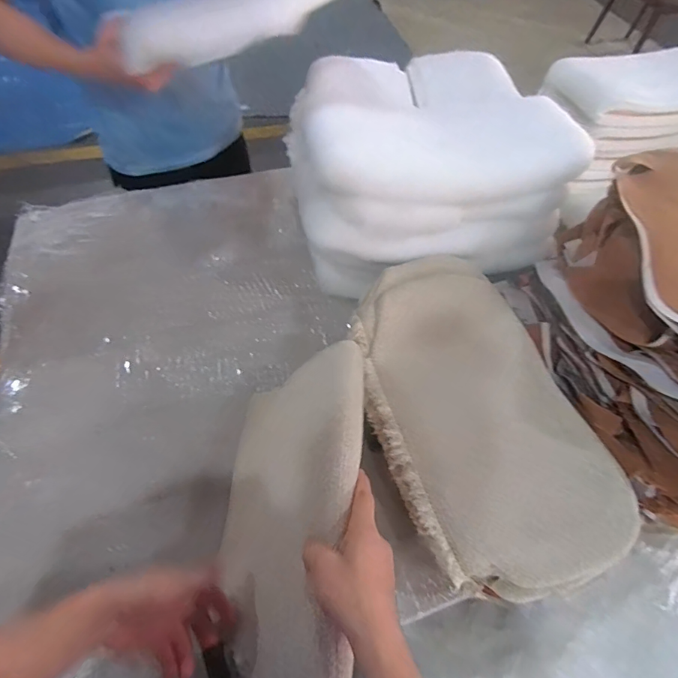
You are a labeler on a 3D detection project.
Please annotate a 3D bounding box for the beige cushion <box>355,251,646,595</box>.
[{"bbox_3d":[0.195,0.098,0.630,0.286,0.078,0.493,-15,60,-14],"label":"beige cushion"}]

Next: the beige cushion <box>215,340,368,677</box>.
[{"bbox_3d":[-0.065,0.212,0.557,0.046,0.250,0.422,26,52,-32],"label":"beige cushion"}]

